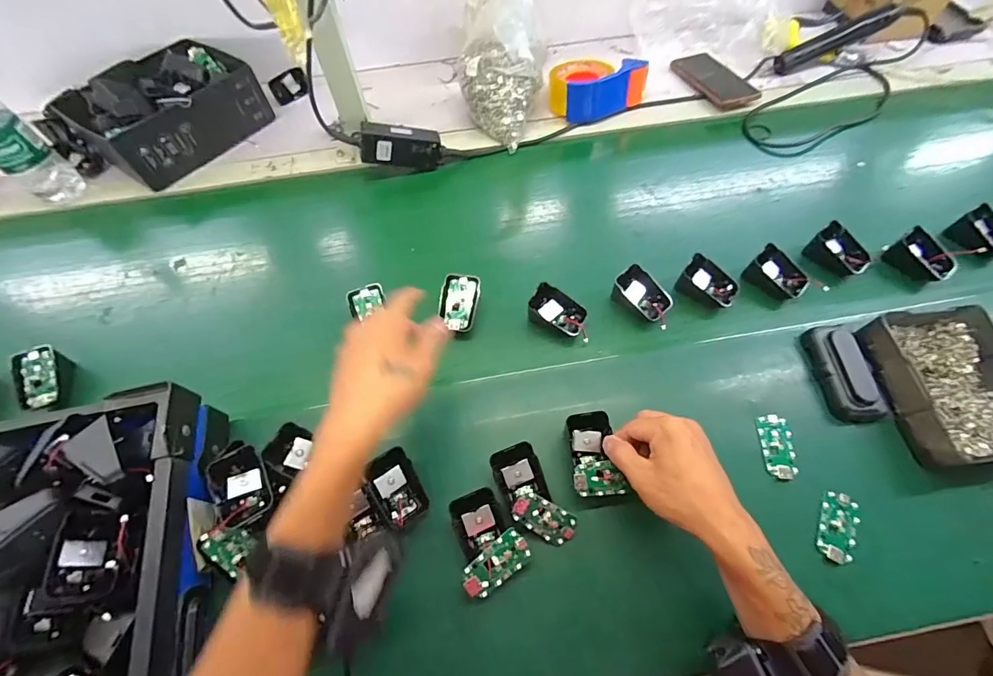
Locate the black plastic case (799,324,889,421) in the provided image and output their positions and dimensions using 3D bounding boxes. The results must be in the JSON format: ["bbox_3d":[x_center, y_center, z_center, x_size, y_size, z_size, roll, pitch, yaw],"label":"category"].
[{"bbox_3d":[0.379,0.037,0.454,0.050,0.023,0.105,-1,62,0],"label":"black plastic case"}]

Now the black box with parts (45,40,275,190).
[{"bbox_3d":[-0.530,-0.377,0.681,0.196,0.090,0.247,32,67,16],"label":"black box with parts"}]

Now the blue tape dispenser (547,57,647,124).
[{"bbox_3d":[0.164,-0.423,0.700,0.150,0.064,0.103,-10,62,-5],"label":"blue tape dispenser"}]

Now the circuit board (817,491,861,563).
[{"bbox_3d":[0.327,0.180,0.399,0.032,0.004,0.064,25,65,13],"label":"circuit board"}]

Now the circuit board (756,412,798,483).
[{"bbox_3d":[0.292,0.112,0.433,0.031,0.004,0.064,2,62,2],"label":"circuit board"}]

